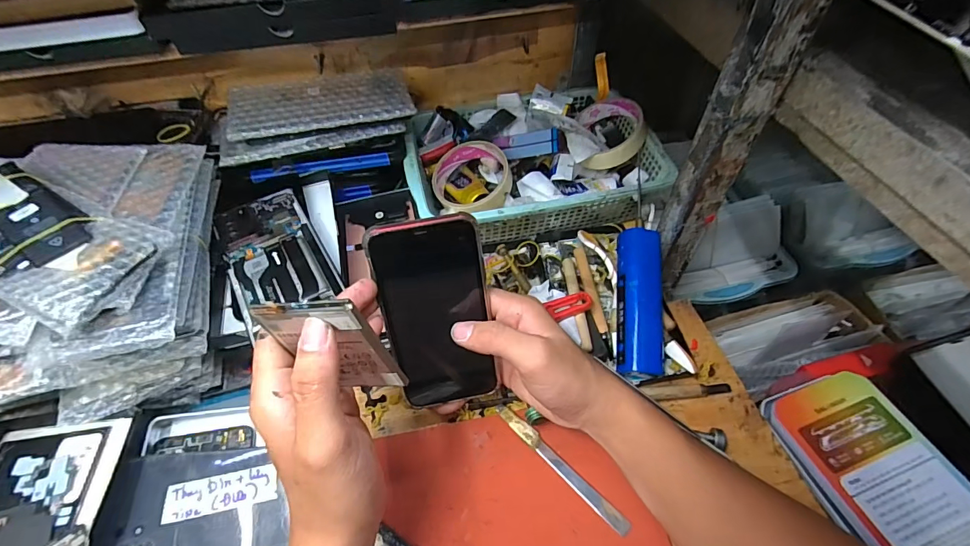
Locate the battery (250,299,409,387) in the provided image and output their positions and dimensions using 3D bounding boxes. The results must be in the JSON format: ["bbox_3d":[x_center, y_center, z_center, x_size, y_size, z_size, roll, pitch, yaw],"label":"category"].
[{"bbox_3d":[-0.084,0.043,0.242,0.057,0.080,0.005,-9,43,13],"label":"battery"}]

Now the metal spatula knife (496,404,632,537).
[{"bbox_3d":[0.057,0.148,0.335,0.012,0.004,0.127,-38,60,-23],"label":"metal spatula knife"}]

